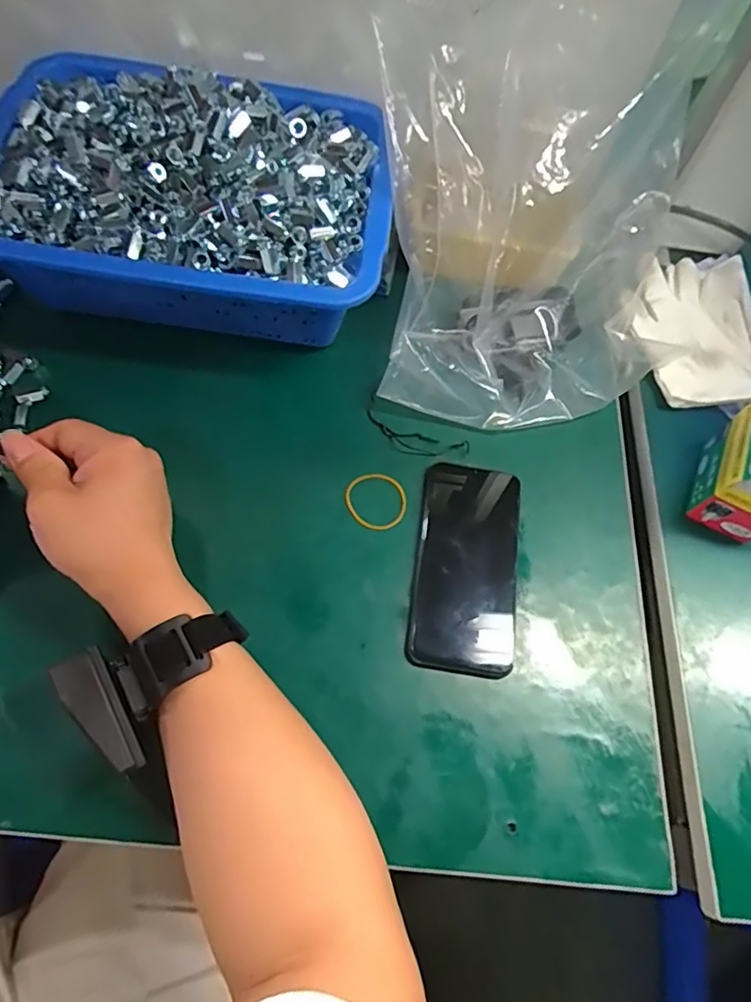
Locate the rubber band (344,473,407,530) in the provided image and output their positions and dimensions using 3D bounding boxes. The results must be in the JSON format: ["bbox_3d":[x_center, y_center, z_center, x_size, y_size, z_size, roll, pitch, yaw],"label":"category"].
[{"bbox_3d":[0.001,0.000,0.435,0.046,0.005,0.048,3,65,-6],"label":"rubber band"}]

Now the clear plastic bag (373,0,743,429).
[{"bbox_3d":[0.130,-0.236,0.406,0.235,0.245,0.263,0,66,-8],"label":"clear plastic bag"}]

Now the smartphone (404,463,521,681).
[{"bbox_3d":[0.067,0.045,0.417,0.076,0.016,0.154,11,65,-3],"label":"smartphone"}]

